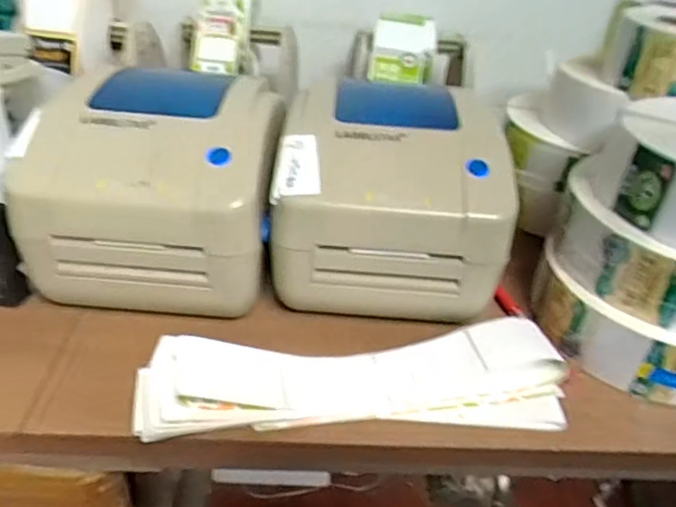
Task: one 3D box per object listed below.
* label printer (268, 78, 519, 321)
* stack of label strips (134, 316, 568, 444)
[{"bbox_3d":[0.043,-0.054,0.521,0.198,0.135,0.180,1,37,-6],"label":"label printer"},{"bbox_3d":[0.018,0.096,0.457,0.334,0.052,0.090,-1,37,-8],"label":"stack of label strips"}]

